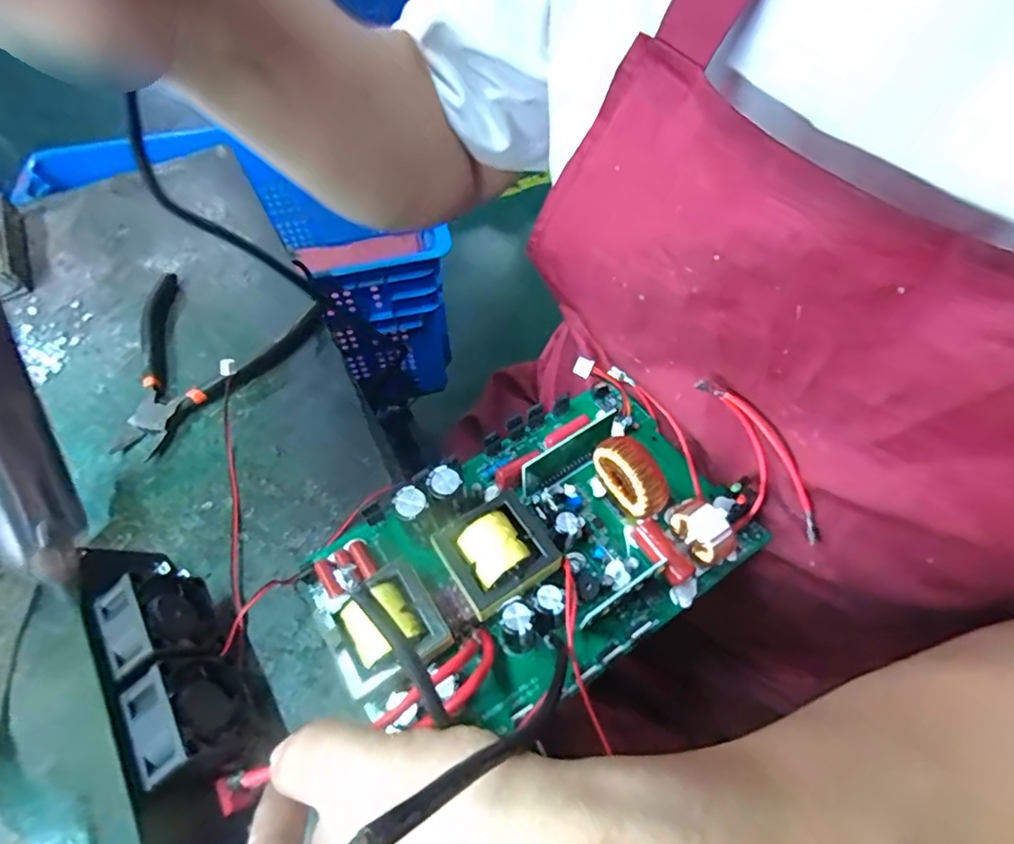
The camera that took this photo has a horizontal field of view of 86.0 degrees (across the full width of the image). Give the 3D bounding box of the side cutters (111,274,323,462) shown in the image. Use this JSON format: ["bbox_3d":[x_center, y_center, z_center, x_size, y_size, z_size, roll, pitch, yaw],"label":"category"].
[{"bbox_3d":[-0.207,-0.039,0.356,0.124,0.013,0.133,16,60,14],"label":"side cutters"}]

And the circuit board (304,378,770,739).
[{"bbox_3d":[0.009,0.056,0.266,0.205,0.047,0.130,-30,61,-15],"label":"circuit board"}]

